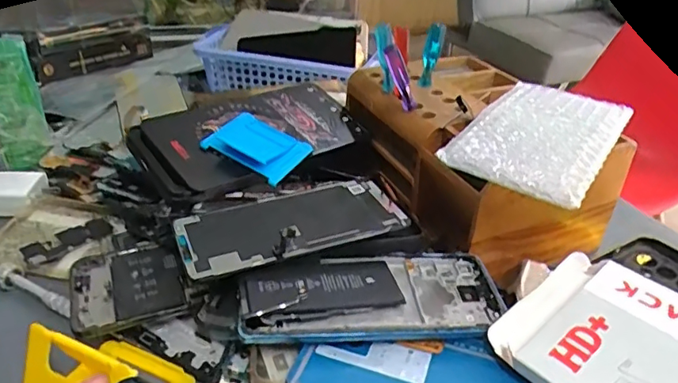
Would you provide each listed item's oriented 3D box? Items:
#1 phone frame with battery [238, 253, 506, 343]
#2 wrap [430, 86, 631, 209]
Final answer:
[{"bbox_3d":[0.021,0.065,0.345,0.159,0.012,0.070,2,37,-11],"label":"phone frame with battery"},{"bbox_3d":[0.146,-0.043,0.392,0.088,0.020,0.158,22,36,27],"label":"wrap"}]

